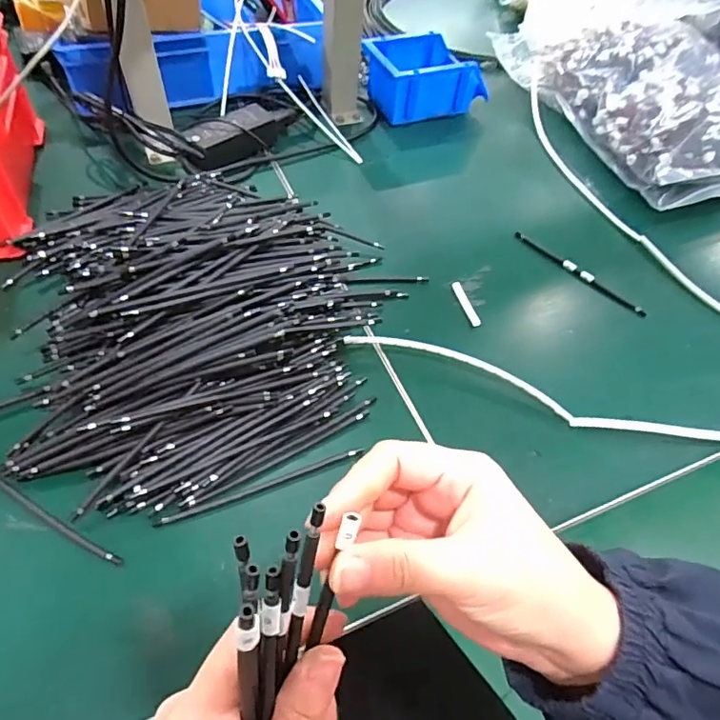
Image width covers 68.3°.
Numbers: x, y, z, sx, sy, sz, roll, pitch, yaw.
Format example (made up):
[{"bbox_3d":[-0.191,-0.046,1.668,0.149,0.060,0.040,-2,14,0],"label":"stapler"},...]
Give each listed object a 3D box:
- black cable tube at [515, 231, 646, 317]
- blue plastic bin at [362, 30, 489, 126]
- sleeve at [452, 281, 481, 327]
[{"bbox_3d":[0.233,-0.094,0.569,0.157,0.009,0.007,40,60,22],"label":"black cable tube"},{"bbox_3d":[0.086,-0.390,0.734,0.145,0.073,0.106,-19,58,-18],"label":"blue plastic bin"},{"bbox_3d":[0.106,-0.057,0.531,0.010,0.005,0.059,-10,55,-13],"label":"sleeve"}]

